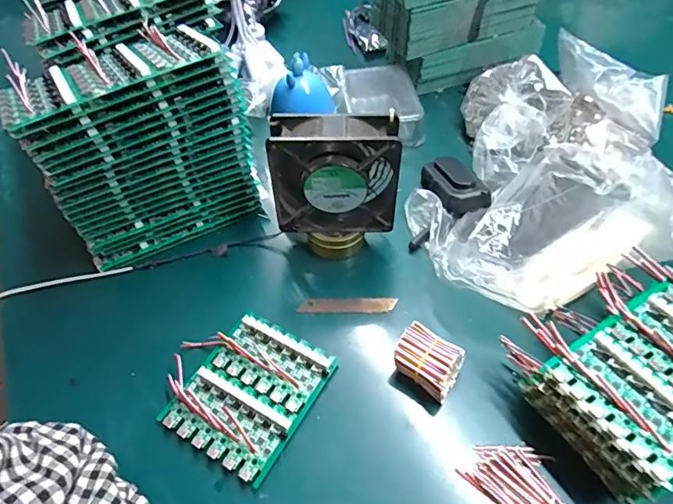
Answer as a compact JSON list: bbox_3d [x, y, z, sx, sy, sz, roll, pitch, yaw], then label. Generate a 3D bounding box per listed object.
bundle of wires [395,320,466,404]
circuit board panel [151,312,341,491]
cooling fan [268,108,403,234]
[{"bbox_3d":[0.079,0.102,0.423,0.055,0.045,0.047,27,57,24],"label":"bundle of wires"},{"bbox_3d":[-0.077,0.117,0.414,0.109,0.006,0.124,24,56,22],"label":"circuit board panel"},{"bbox_3d":[-0.001,-0.074,0.470,0.121,0.118,0.049,1,52,4],"label":"cooling fan"}]

